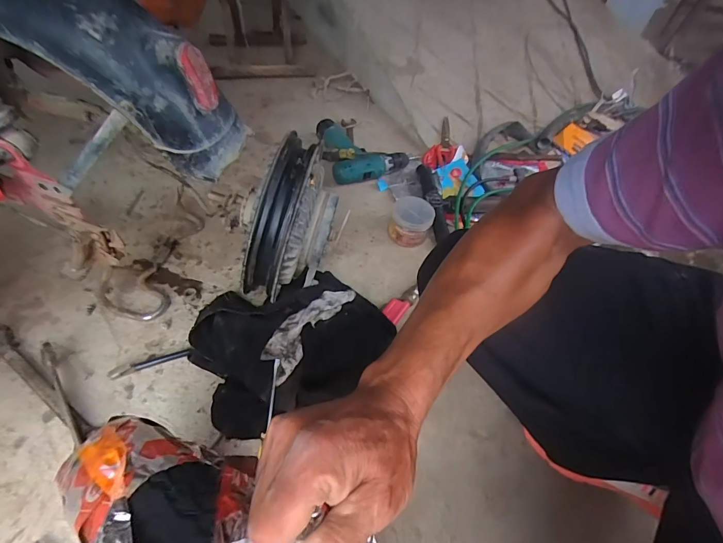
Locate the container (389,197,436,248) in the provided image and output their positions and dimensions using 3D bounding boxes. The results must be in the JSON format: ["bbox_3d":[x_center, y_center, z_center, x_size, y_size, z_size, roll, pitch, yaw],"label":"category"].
[{"bbox_3d":[0.102,-0.102,0.795,0.084,0.061,0.083,2,51,-3],"label":"container"}]

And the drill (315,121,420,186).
[{"bbox_3d":[0.006,-0.293,0.921,0.196,0.060,0.183,-13,54,-14],"label":"drill"}]

